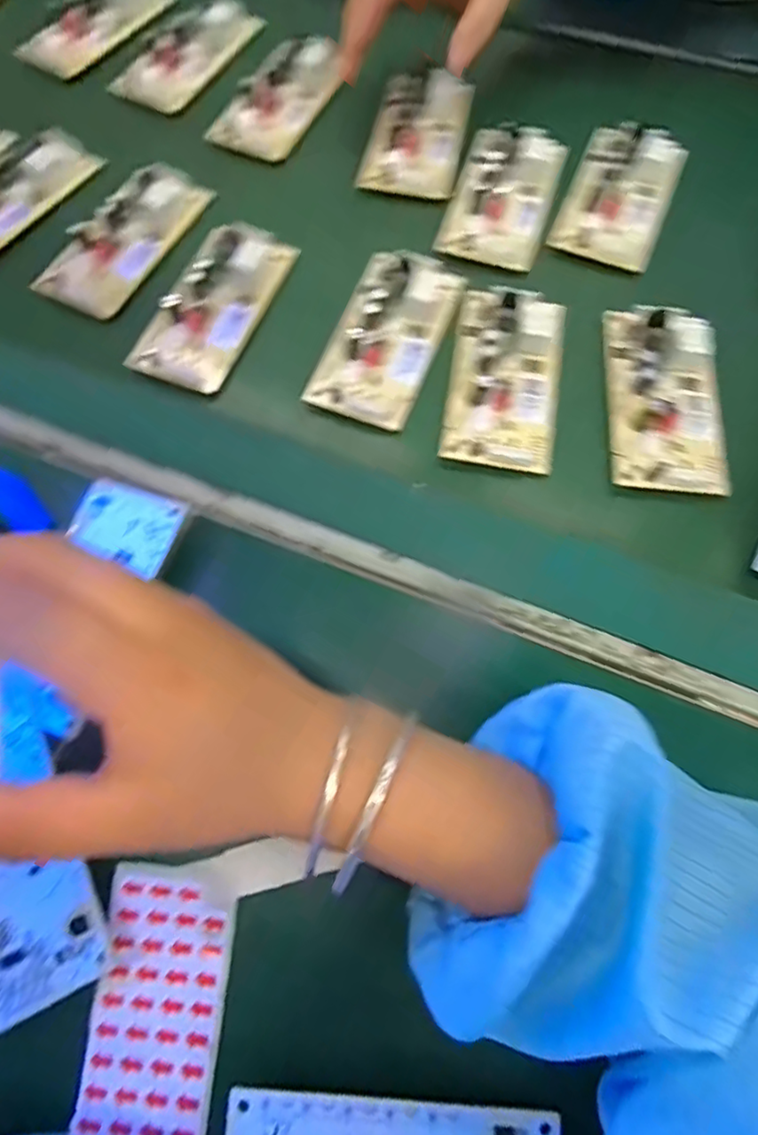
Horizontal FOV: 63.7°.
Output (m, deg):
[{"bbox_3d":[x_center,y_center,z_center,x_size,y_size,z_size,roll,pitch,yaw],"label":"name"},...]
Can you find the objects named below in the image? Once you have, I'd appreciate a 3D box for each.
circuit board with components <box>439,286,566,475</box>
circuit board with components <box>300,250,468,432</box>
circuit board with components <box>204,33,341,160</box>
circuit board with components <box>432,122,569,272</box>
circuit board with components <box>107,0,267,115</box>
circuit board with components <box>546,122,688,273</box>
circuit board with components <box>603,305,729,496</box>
[{"bbox_3d":[0.070,-0.107,0.332,0.058,0.015,0.108,9,68,6],"label":"circuit board with components"},{"bbox_3d":[0.005,-0.134,0.346,0.058,0.018,0.112,20,70,10],"label":"circuit board with components"},{"bbox_3d":[-0.070,-0.332,0.427,0.052,0.020,0.112,21,70,10],"label":"circuit board with components"},{"bbox_3d":[0.079,-0.239,0.385,0.060,0.015,0.109,16,69,9],"label":"circuit board with components"},{"bbox_3d":[-0.144,-0.381,0.448,0.060,0.018,0.122,25,71,12],"label":"circuit board with components"},{"bbox_3d":[0.153,-0.238,0.382,0.061,0.014,0.106,21,70,10],"label":"circuit board with components"},{"bbox_3d":[0.154,-0.092,0.326,0.056,0.011,0.110,4,72,4],"label":"circuit board with components"}]

